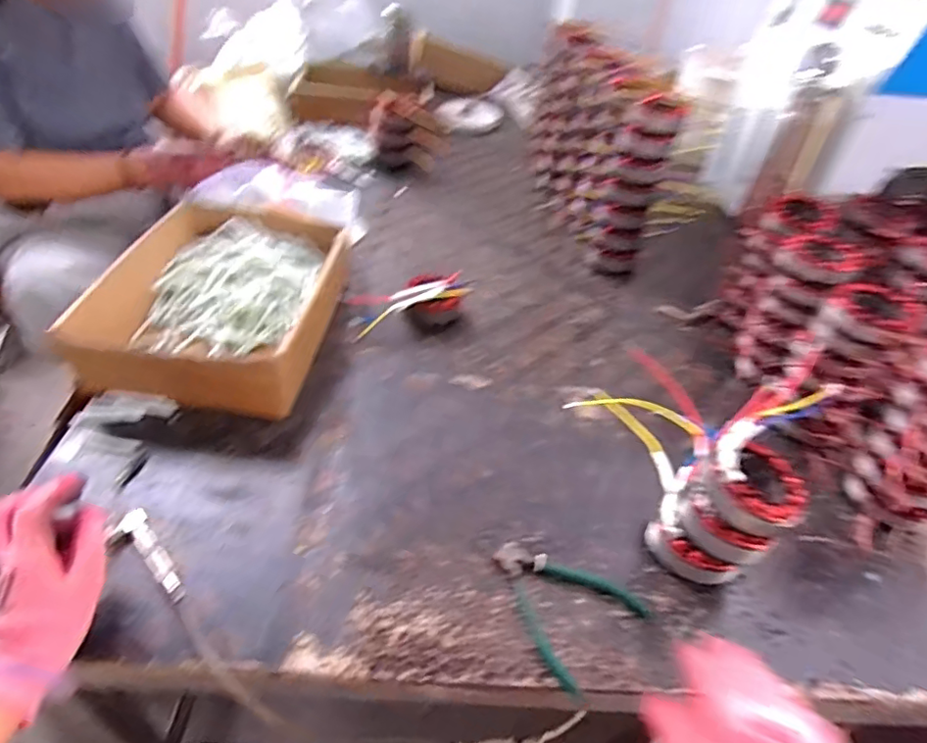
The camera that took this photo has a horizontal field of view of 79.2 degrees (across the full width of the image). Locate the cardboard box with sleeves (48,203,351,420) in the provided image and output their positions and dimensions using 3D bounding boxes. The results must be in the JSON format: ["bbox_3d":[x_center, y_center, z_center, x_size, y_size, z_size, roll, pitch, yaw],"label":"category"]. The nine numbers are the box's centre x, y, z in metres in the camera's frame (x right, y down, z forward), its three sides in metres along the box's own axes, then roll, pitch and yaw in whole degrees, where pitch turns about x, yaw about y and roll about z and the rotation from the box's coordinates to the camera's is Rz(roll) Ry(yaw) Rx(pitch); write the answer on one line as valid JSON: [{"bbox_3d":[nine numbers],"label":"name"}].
[{"bbox_3d":[-0.297,-0.093,0.729,0.252,0.095,0.333,10,43,3],"label":"cardboard box with sleeves"}]

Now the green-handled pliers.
[{"bbox_3d":[0.090,0.205,0.515,0.109,0.008,0.129,-27,52,-31],"label":"green-handled pliers"}]

